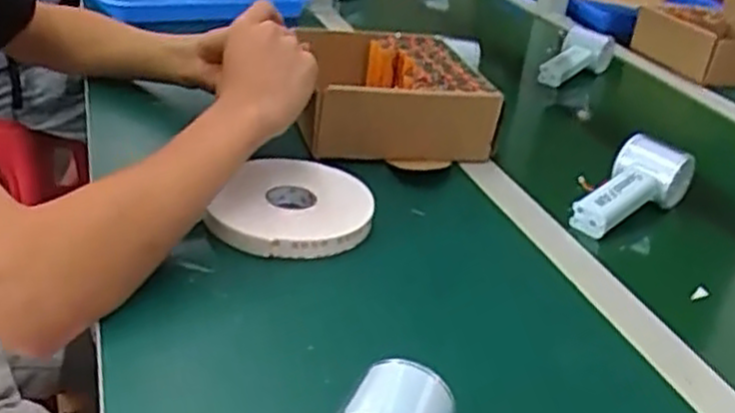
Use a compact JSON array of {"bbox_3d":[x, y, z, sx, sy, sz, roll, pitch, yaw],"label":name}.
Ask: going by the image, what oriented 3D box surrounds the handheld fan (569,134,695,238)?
[{"bbox_3d":[0.253,-0.019,0.713,0.063,0.049,0.157,25,33,29],"label":"handheld fan"}]

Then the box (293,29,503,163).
[{"bbox_3d":[0.017,-0.122,0.808,0.194,0.073,0.201,0,30,-14],"label":"box"}]

